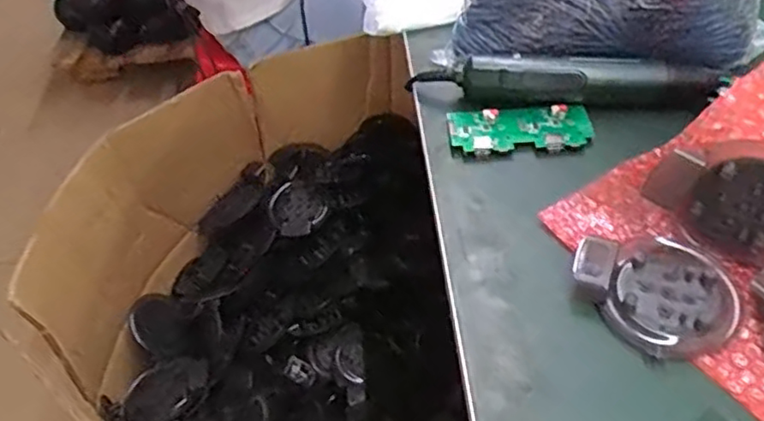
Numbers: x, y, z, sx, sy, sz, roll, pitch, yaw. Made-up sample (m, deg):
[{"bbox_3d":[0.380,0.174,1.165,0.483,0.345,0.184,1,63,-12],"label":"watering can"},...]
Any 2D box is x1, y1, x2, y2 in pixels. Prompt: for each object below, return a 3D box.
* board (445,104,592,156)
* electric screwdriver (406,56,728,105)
[{"bbox_3d":[0.116,-0.066,0.531,0.117,0.013,0.050,-5,48,1],"label":"board"},{"bbox_3d":[0.149,-0.108,0.542,0.254,0.041,0.048,2,48,7],"label":"electric screwdriver"}]

